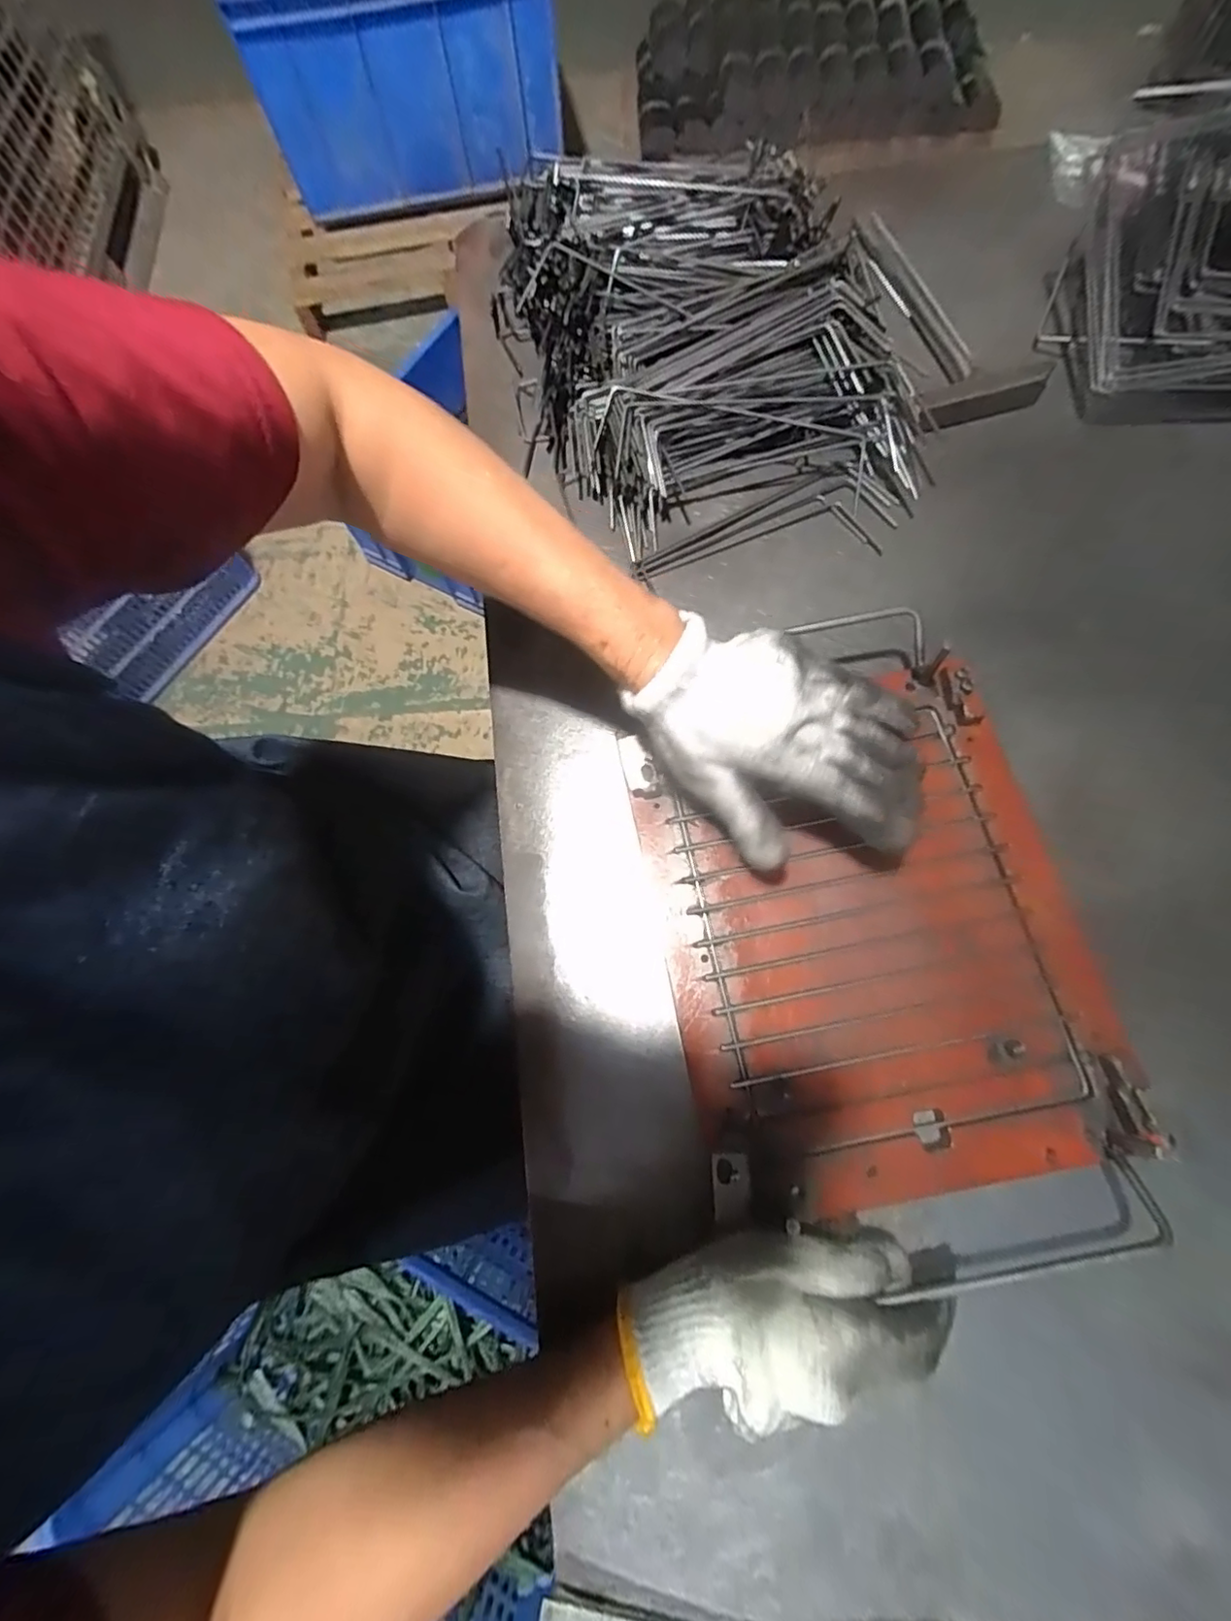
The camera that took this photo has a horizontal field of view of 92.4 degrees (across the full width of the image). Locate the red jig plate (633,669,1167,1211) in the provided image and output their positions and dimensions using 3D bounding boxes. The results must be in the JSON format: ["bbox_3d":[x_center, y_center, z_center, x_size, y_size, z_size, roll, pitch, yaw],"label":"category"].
[{"bbox_3d":[0.149,0.069,0.353,0.232,0.024,0.287,-12,73,-1],"label":"red jig plate"}]

